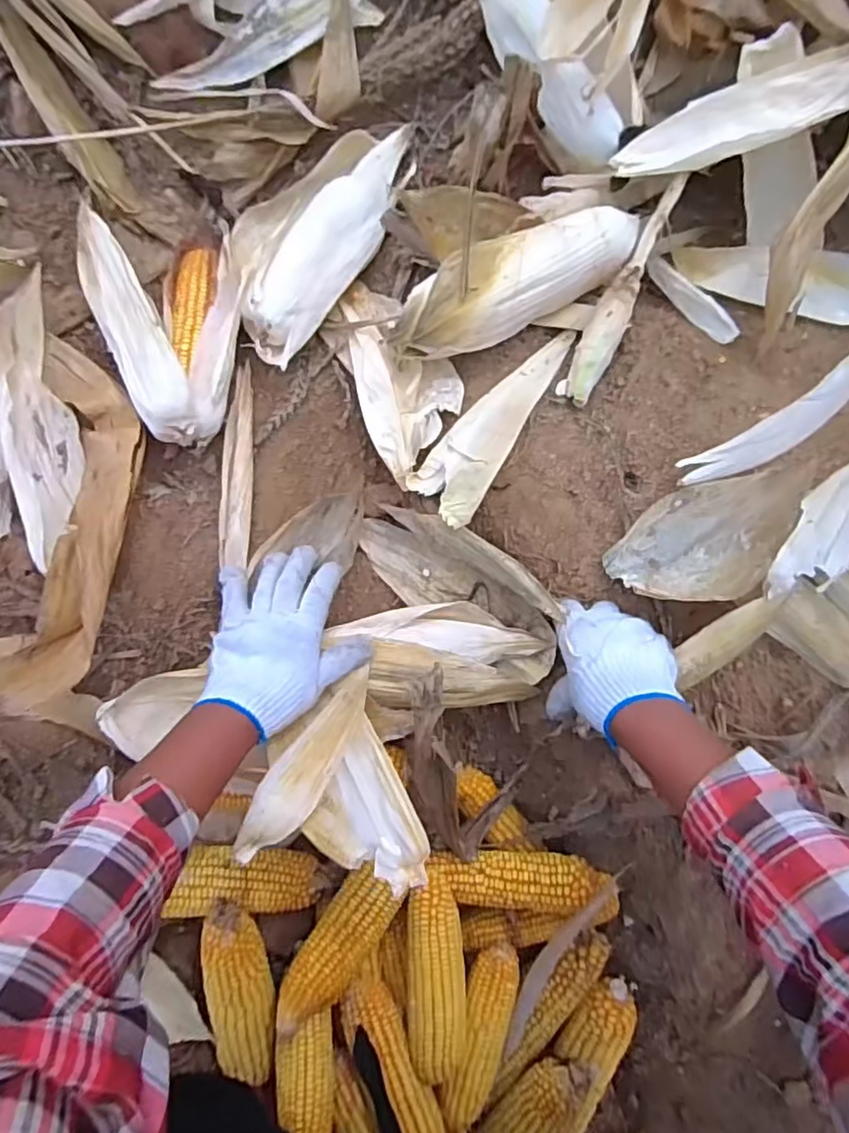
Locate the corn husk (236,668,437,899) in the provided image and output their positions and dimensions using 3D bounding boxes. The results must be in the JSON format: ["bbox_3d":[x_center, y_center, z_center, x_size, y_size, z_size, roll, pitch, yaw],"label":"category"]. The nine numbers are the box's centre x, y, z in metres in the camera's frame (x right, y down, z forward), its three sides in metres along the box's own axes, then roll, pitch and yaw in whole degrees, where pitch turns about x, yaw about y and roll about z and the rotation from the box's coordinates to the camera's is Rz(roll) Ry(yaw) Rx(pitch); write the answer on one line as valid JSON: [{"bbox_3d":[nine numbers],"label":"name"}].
[{"bbox_3d":[-0.073,0.165,0.463,0.111,0.137,0.122,-22,92,-3],"label":"corn husk"}]

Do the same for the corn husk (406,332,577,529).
[{"bbox_3d":[0.070,-0.137,0.566,0.062,0.026,0.217,37,74,-3],"label":"corn husk"}]

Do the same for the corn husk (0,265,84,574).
[{"bbox_3d":[-0.349,-0.116,0.512,0.096,0.070,0.244,-7,91,-3],"label":"corn husk"}]

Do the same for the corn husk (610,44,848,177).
[{"bbox_3d":[0.287,-0.404,0.551,0.228,0.026,0.064,-17,91,10],"label":"corn husk"}]

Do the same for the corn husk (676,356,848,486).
[{"bbox_3d":[0.321,-0.127,0.558,0.211,0.030,0.041,-31,92,-3],"label":"corn husk"}]

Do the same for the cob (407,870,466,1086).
[{"bbox_3d":[0.010,0.346,0.527,0.048,0.041,0.157,-1,90,-3],"label":"cob"}]

